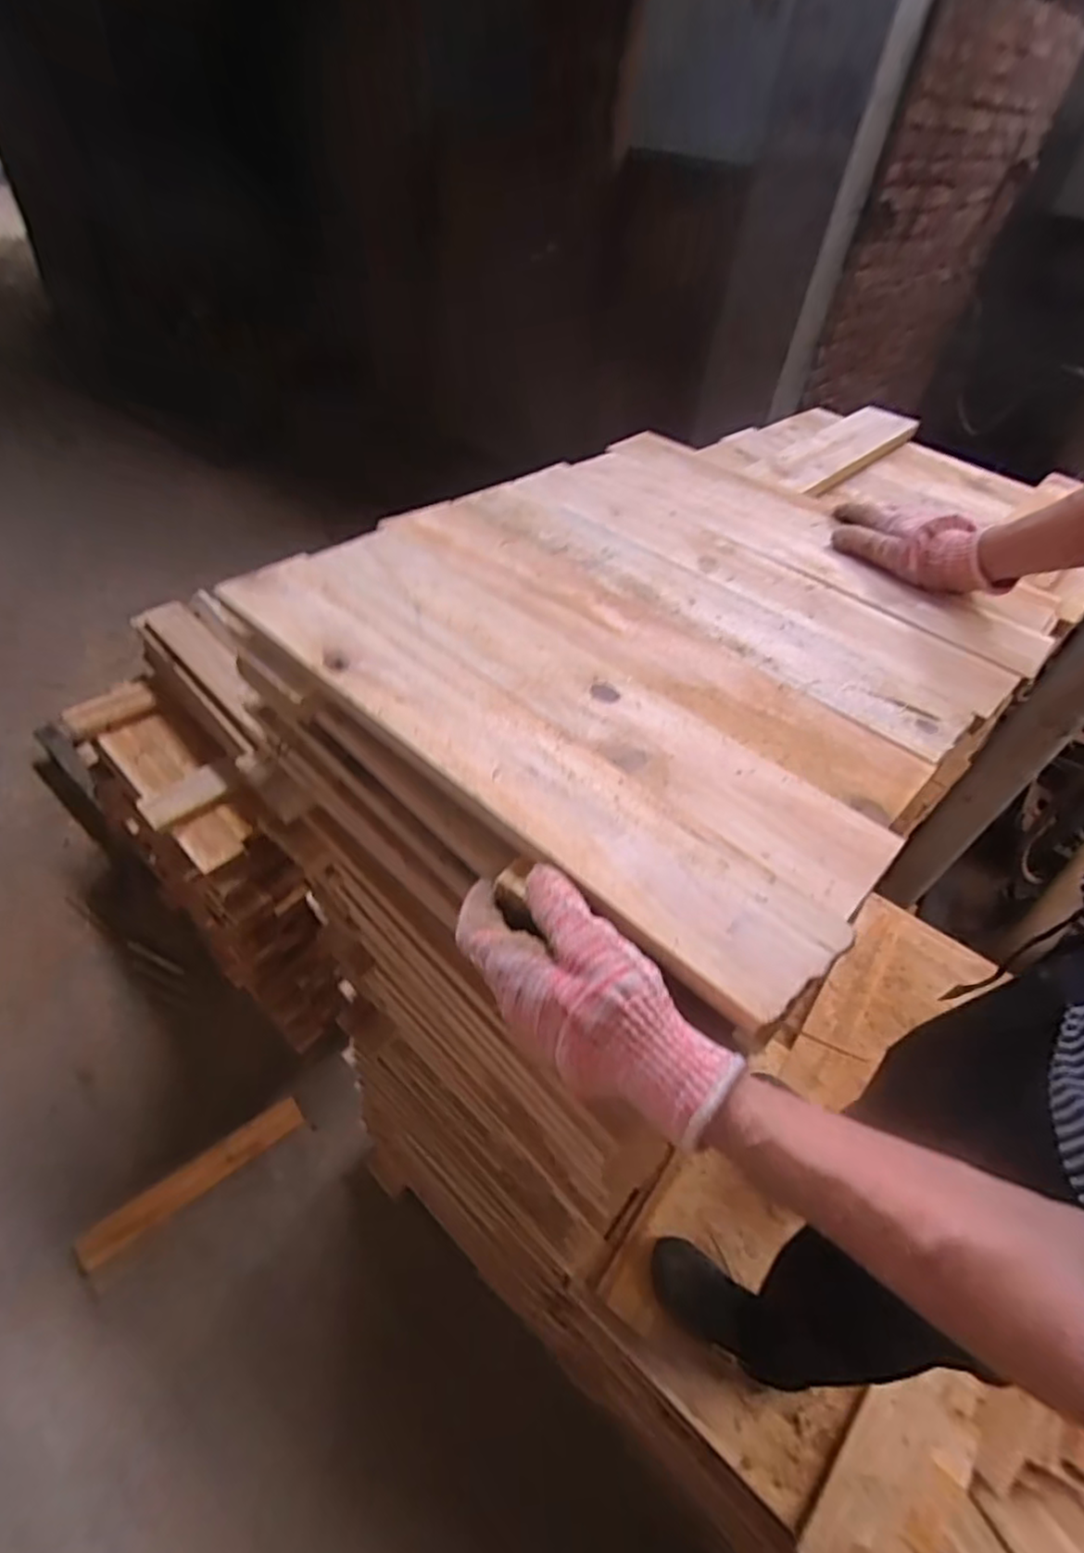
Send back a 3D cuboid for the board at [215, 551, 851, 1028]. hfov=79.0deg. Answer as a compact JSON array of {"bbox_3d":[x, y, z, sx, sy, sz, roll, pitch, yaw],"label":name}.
[{"bbox_3d":[-0.043,-0.034,0.438,0.487,0.009,0.094,37,53,26],"label":"board"}]

